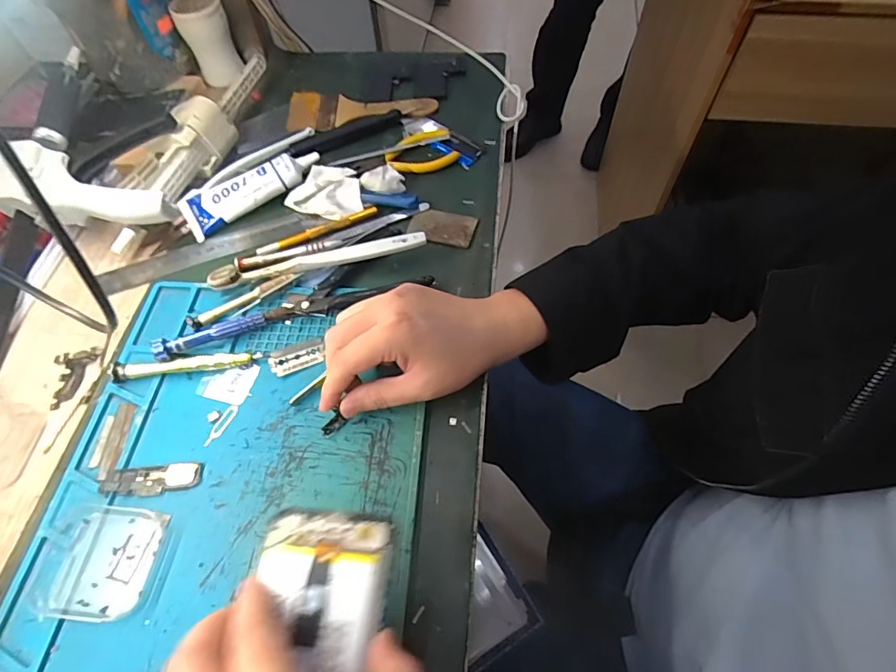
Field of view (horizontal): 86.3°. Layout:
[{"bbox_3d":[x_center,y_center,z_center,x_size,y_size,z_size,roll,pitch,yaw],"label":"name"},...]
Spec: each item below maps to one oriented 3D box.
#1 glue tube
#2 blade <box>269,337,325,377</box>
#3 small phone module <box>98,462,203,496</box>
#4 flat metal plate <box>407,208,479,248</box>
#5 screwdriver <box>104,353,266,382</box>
[{"bbox_3d":[-0.195,-0.151,0.463,0.134,0.028,0.053,-29,63,-14],"label":"glue tube"},{"bbox_3d":[-0.119,0.015,0.378,0.042,0.004,0.025,-19,66,-17],"label":"blade"},{"bbox_3d":[-0.206,0.100,0.331,0.066,0.004,0.020,-7,60,-2],"label":"small phone module"},{"bbox_3d":[-0.005,-0.103,0.443,0.059,0.004,0.036,14,61,10],"label":"flat metal plate"},{"bbox_3d":[-0.203,0.023,0.371,0.110,0.015,0.012,-7,60,-2],"label":"screwdriver"}]

